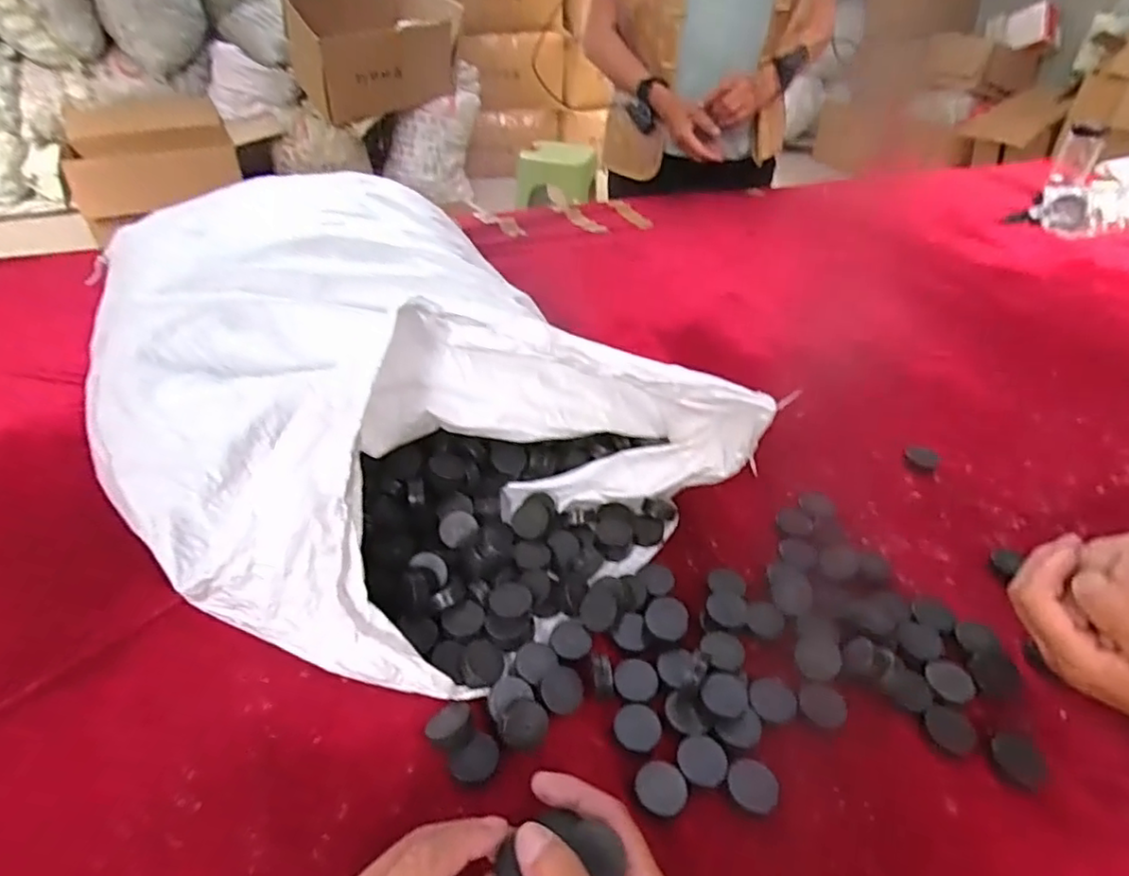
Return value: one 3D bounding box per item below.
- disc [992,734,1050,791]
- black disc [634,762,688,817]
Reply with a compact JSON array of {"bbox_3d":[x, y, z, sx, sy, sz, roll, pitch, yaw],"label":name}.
[{"bbox_3d":[0.305,0.215,0.423,0.034,0.006,0.034,0,37,0],"label":"disc"},{"bbox_3d":[0.062,0.224,0.406,0.031,0.006,0.031,12,38,14],"label":"black disc"}]

